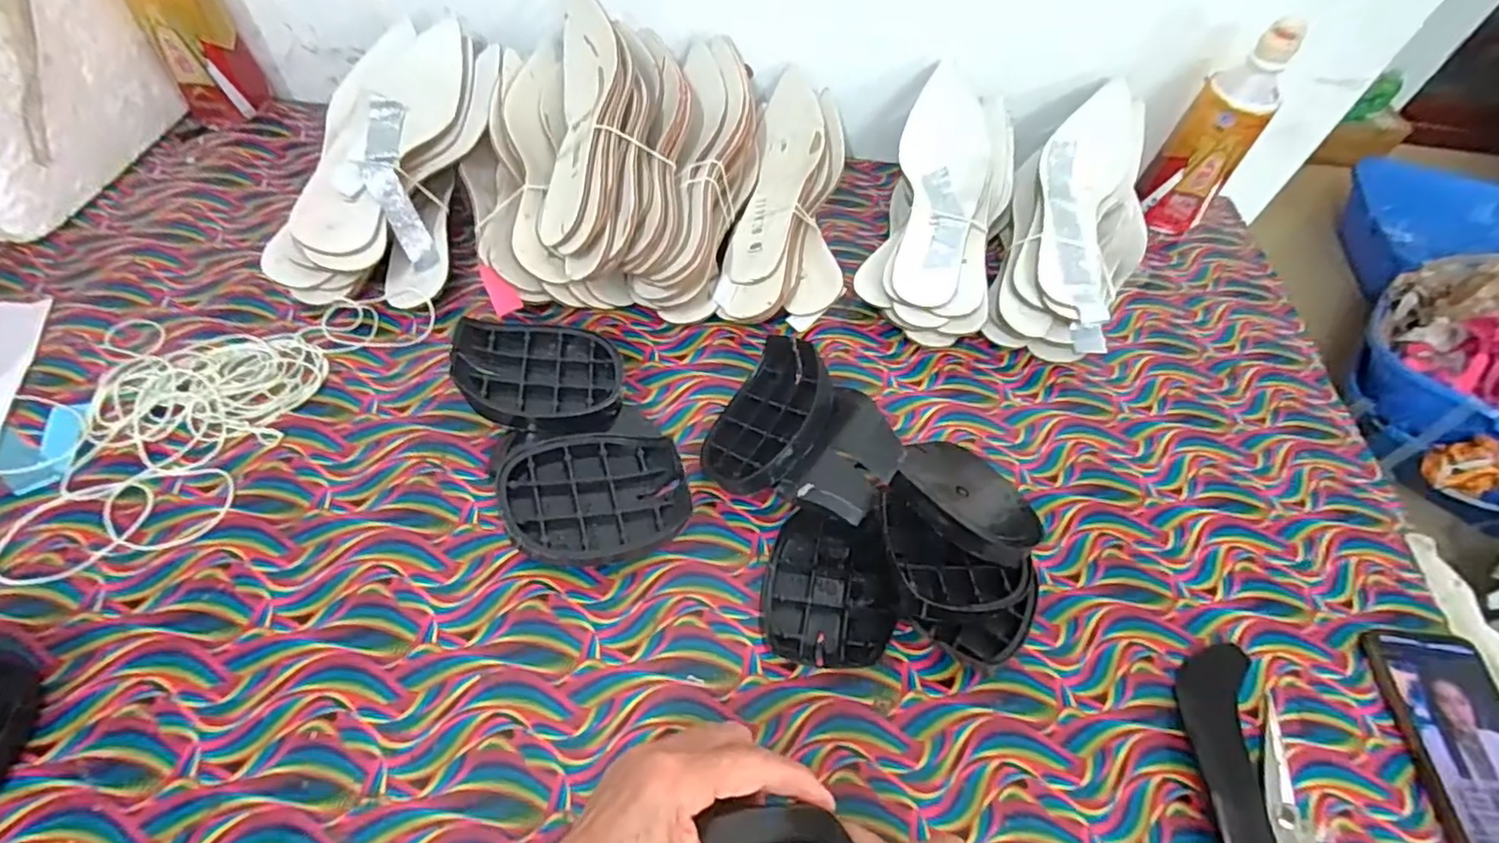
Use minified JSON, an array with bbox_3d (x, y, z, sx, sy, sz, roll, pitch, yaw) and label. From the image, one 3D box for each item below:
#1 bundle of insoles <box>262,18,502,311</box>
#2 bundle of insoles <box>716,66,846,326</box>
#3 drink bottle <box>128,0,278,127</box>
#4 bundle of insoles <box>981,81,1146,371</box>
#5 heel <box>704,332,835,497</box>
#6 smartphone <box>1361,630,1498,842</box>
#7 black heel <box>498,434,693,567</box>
[{"bbox_3d":[-0.307,-0.234,0.584,0.136,0.060,0.291,8,69,0],"label":"bundle of insoles"},{"bbox_3d":[0.042,-0.209,0.604,0.101,0.046,0.283,10,67,1],"label":"bundle of insoles"},{"bbox_3d":[-0.527,-0.382,0.624,0.079,0.170,0.084,-27,62,-22],"label":"drink bottle"},{"bbox_3d":[0.309,-0.187,0.615,0.129,0.060,0.293,24,68,11],"label":"bundle of insoles"},{"bbox_3d":[0.016,-0.002,0.471,0.091,0.030,0.116,21,69,49],"label":"heel"},{"bbox_3d":[0.449,0.211,0.408,0.076,0.012,0.157,3,55,-3],"label":"smartphone"},{"bbox_3d":[-0.101,0.052,0.444,0.112,0.042,0.086,-14,58,-15],"label":"black heel"}]

